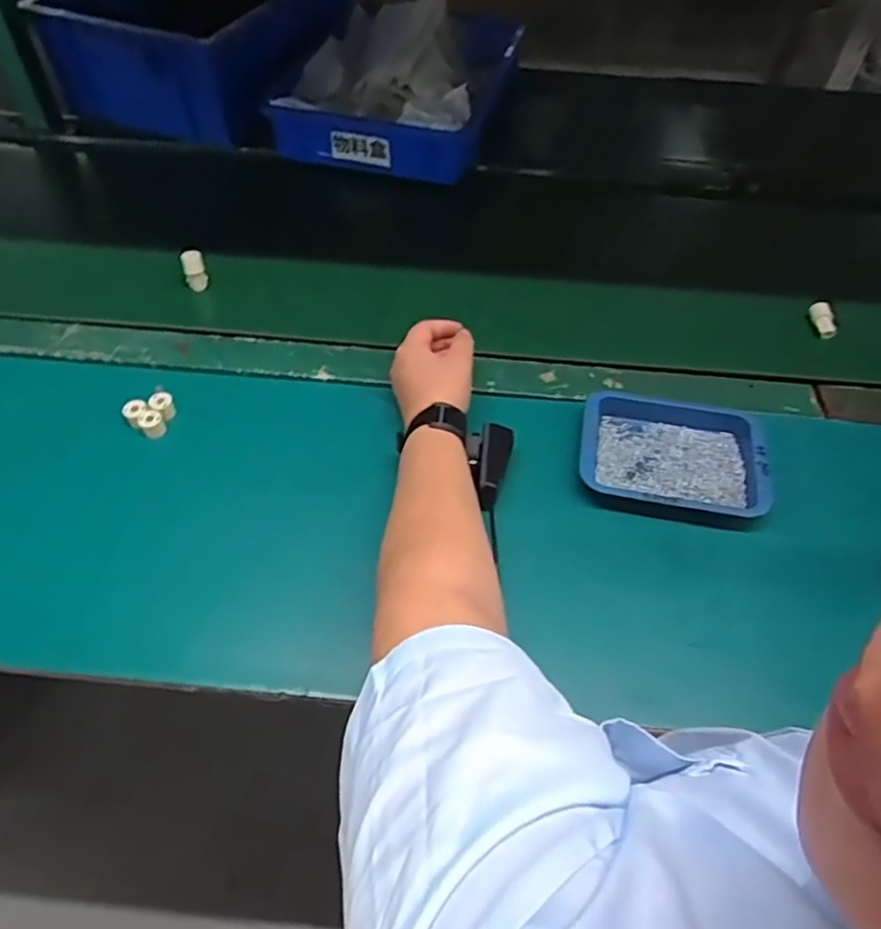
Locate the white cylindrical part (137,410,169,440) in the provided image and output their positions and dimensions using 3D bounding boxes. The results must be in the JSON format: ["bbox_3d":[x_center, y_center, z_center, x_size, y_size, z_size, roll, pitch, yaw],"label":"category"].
[{"bbox_3d":[-0.263,-0.037,0.607,0.021,0.020,0.017,-26,55,-21],"label":"white cylindrical part"}]

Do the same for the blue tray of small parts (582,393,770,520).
[{"bbox_3d":[0.207,-0.011,0.594,0.156,0.026,0.123,13,51,9],"label":"blue tray of small parts"}]

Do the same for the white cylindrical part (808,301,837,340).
[{"bbox_3d":[0.423,-0.160,0.730,0.020,0.015,0.041,-30,98,-24],"label":"white cylindrical part"}]

